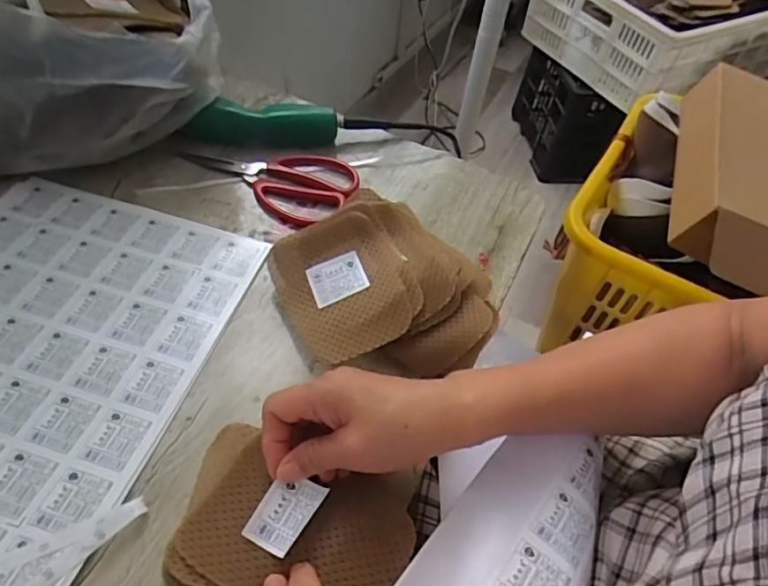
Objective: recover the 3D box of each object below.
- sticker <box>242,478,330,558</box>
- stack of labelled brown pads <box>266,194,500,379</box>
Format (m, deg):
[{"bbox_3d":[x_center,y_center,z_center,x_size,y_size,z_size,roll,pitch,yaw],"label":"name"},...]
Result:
[{"bbox_3d":[-0.059,0.132,0.323,0.033,0.008,0.046,25,51,17],"label":"sticker"},{"bbox_3d":[0.001,-0.006,0.443,0.158,0.039,0.173,-27,59,-24],"label":"stack of labelled brown pads"}]

